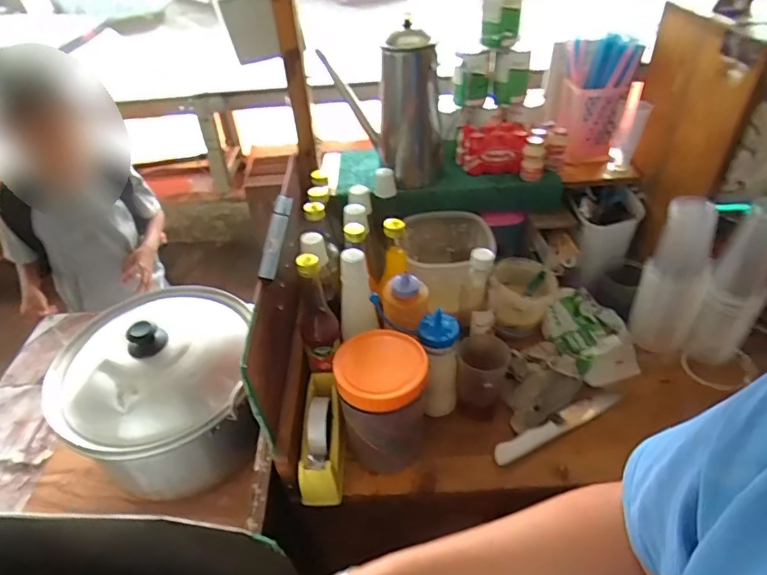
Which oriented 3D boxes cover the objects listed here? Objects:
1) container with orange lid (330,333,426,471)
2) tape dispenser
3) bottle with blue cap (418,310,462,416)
[{"bbox_3d":[0.001,0.169,0.732,0.115,0.188,0.122,2,42,7],"label":"container with orange lid"},{"bbox_3d":[-0.089,0.209,0.738,0.056,0.065,0.188,-3,55,1],"label":"tape dispenser"},{"bbox_3d":[0.084,0.123,0.784,0.056,0.174,0.067,0,42,4],"label":"bottle with blue cap"}]

